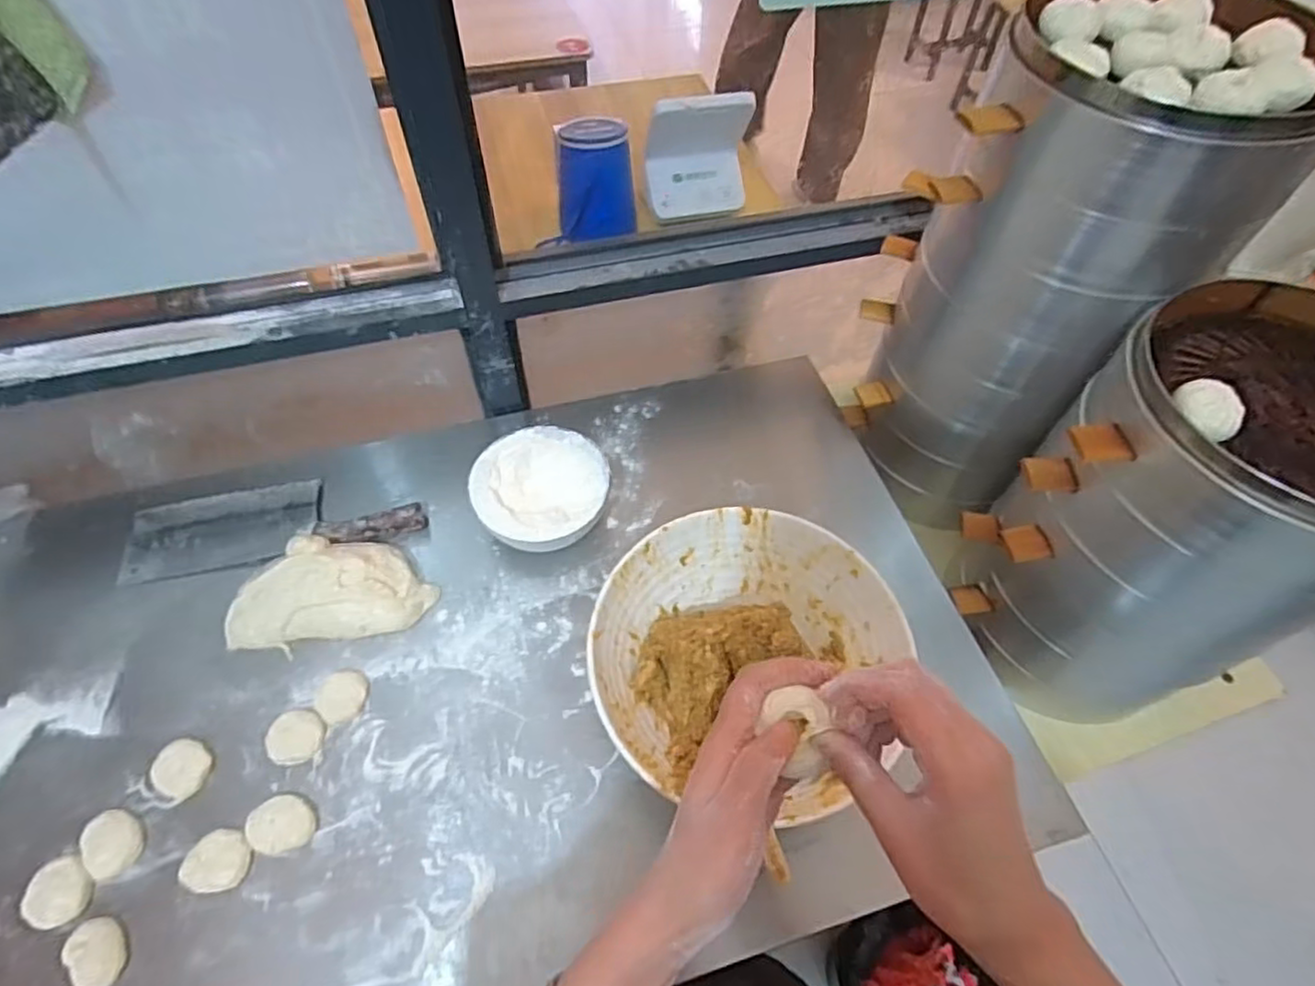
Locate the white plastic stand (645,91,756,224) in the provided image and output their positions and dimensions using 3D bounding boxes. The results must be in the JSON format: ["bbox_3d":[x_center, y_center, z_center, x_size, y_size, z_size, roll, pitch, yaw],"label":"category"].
[{"bbox_3d":[0.048,-0.382,0.760,0.119,0.117,0.052,-13,58,-11],"label":"white plastic stand"}]

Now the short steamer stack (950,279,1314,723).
[{"bbox_3d":[0.469,0.035,0.636,0.262,0.367,0.244,-26,61,-19],"label":"short steamer stack"}]

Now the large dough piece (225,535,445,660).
[{"bbox_3d":[-0.322,0.093,0.655,0.193,0.045,0.105,-11,58,-10],"label":"large dough piece"}]

